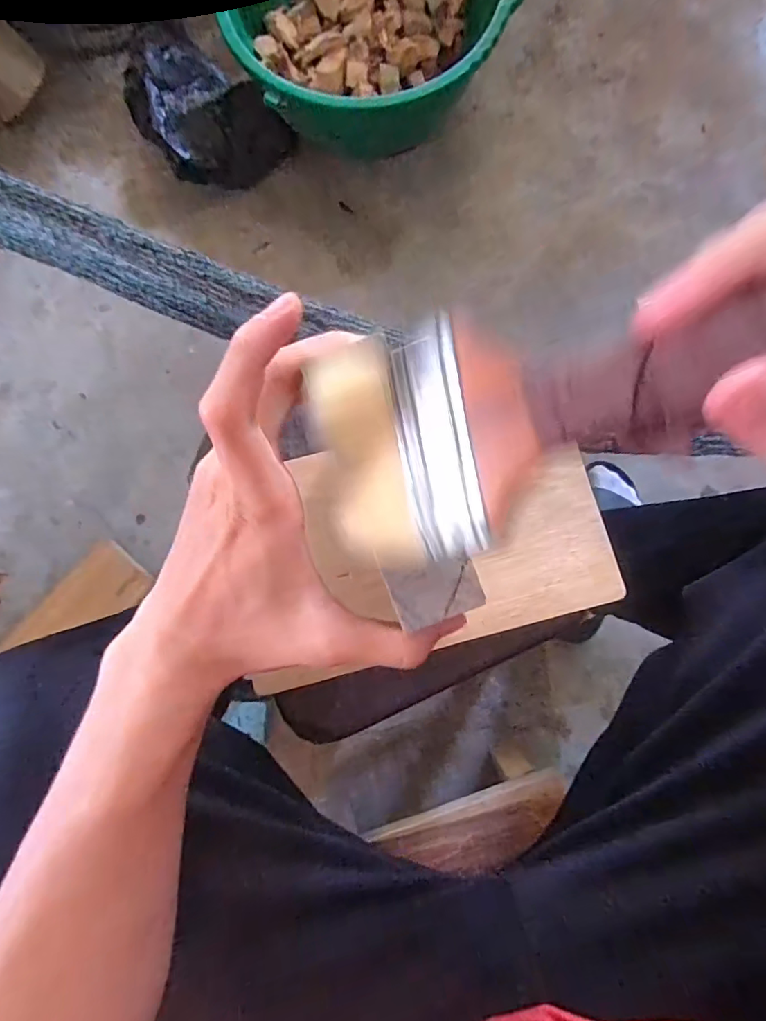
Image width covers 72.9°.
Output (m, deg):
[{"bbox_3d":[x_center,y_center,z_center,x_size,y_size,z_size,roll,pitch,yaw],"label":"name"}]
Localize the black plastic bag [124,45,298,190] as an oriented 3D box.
[{"bbox_3d":[-0.321,-0.715,0.934,0.221,0.110,0.247,-40,82,-5],"label":"black plastic bag"}]

